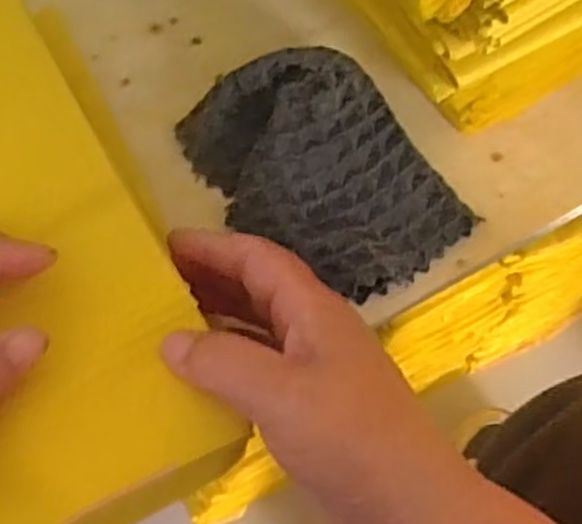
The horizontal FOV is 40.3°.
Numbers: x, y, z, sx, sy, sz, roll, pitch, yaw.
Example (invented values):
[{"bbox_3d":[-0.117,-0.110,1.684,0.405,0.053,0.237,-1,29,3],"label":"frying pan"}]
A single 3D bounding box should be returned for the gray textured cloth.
[{"bbox_3d":[0.015,-0.047,0.396,0.099,0.030,0.137,-29,67,-12],"label":"gray textured cloth"}]

